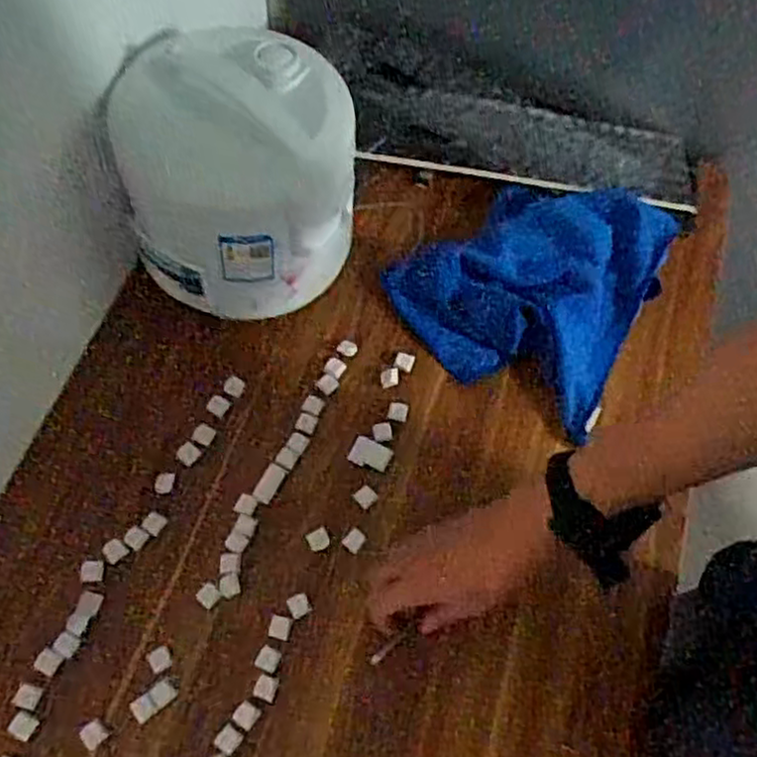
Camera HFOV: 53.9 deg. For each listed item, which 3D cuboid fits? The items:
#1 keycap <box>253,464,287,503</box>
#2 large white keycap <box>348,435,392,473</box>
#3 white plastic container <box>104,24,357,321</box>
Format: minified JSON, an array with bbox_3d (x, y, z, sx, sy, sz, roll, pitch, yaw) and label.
[{"bbox_3d":[-0.100,0.096,0.688,0.018,0.004,0.035,27,67,8],"label":"keycap"},{"bbox_3d":[-0.007,0.073,0.715,0.038,0.004,0.027,25,66,7],"label":"large white keycap"},{"bbox_3d":[-0.131,-0.187,0.693,0.197,0.183,0.184,-2,66,-5],"label":"white plastic container"}]

